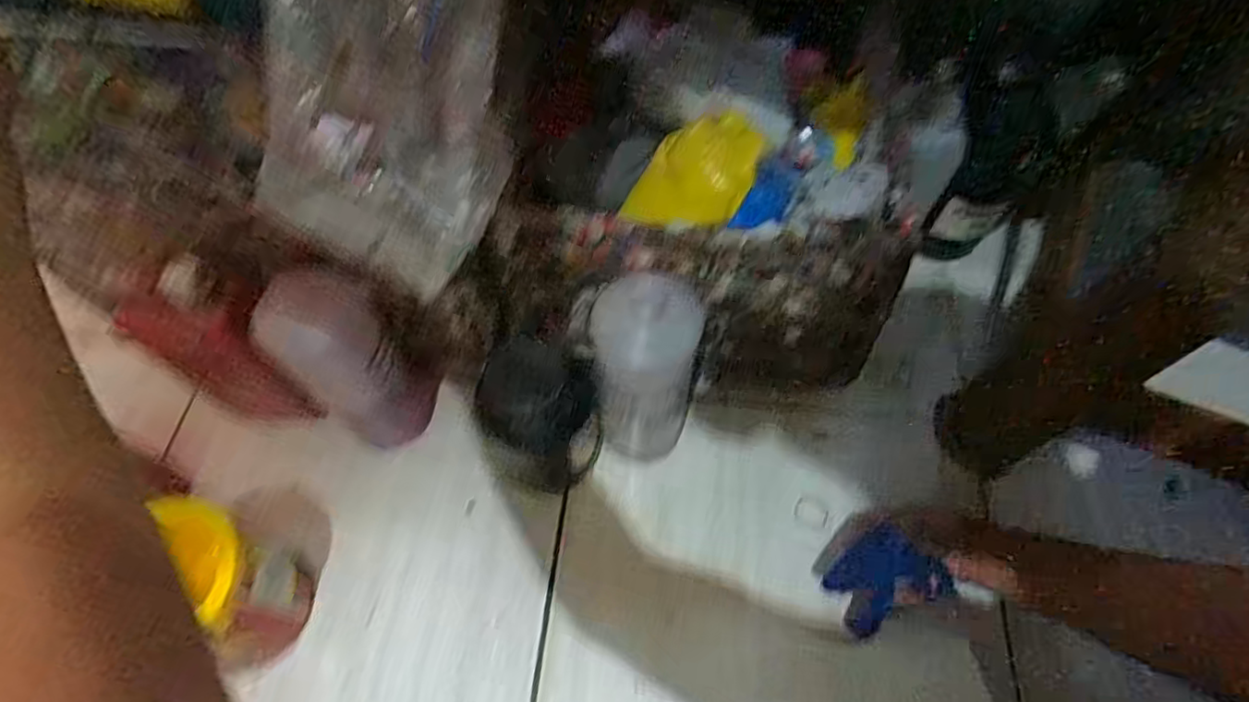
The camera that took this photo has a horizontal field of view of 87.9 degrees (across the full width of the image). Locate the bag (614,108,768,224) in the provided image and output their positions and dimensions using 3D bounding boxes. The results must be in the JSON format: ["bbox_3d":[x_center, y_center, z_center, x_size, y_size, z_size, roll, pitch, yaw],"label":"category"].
[{"bbox_3d":[0.057,-0.137,0.499,0.075,0.051,0.114,22,62,12],"label":"bag"}]

